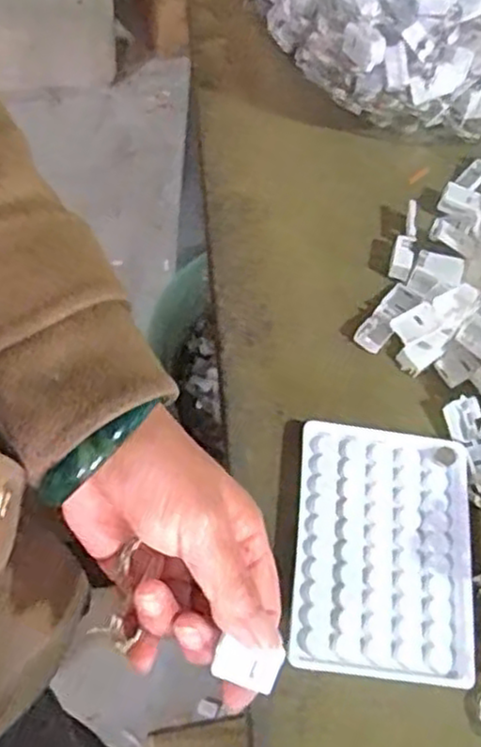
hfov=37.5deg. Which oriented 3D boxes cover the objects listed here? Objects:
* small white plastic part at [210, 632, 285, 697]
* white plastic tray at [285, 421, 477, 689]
[{"bbox_3d":[0.003,0.120,0.290,0.027,0.004,0.018,21,86,-9],"label":"small white plastic part"},{"bbox_3d":[0.076,0.092,0.377,0.095,0.012,0.127,9,64,-3],"label":"white plastic tray"}]

